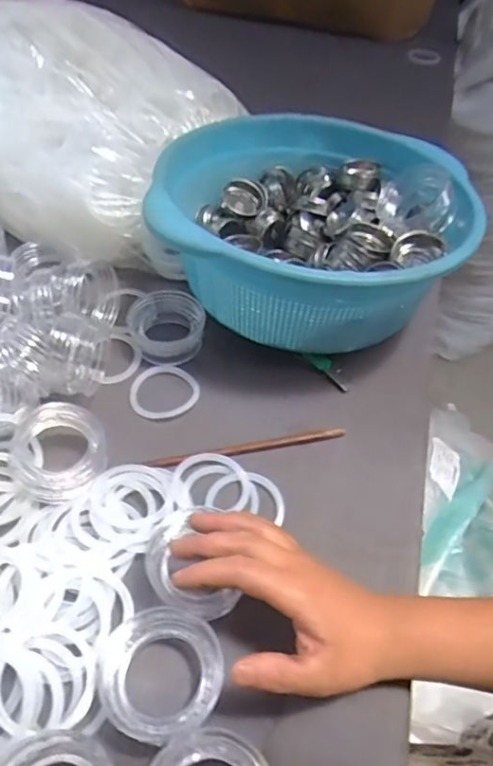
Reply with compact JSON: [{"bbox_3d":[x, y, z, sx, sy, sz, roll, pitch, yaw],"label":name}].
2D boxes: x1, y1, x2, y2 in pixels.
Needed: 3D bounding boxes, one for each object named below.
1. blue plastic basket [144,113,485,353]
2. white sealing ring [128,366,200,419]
[{"bbox_3d":[0.057,-0.138,0.523,0.271,0.127,0.270,2,50,-2],"label":"blue plastic basket"},{"bbox_3d":[-0.070,0.007,0.475,0.058,0.005,0.053,2,50,-2],"label":"white sealing ring"}]

